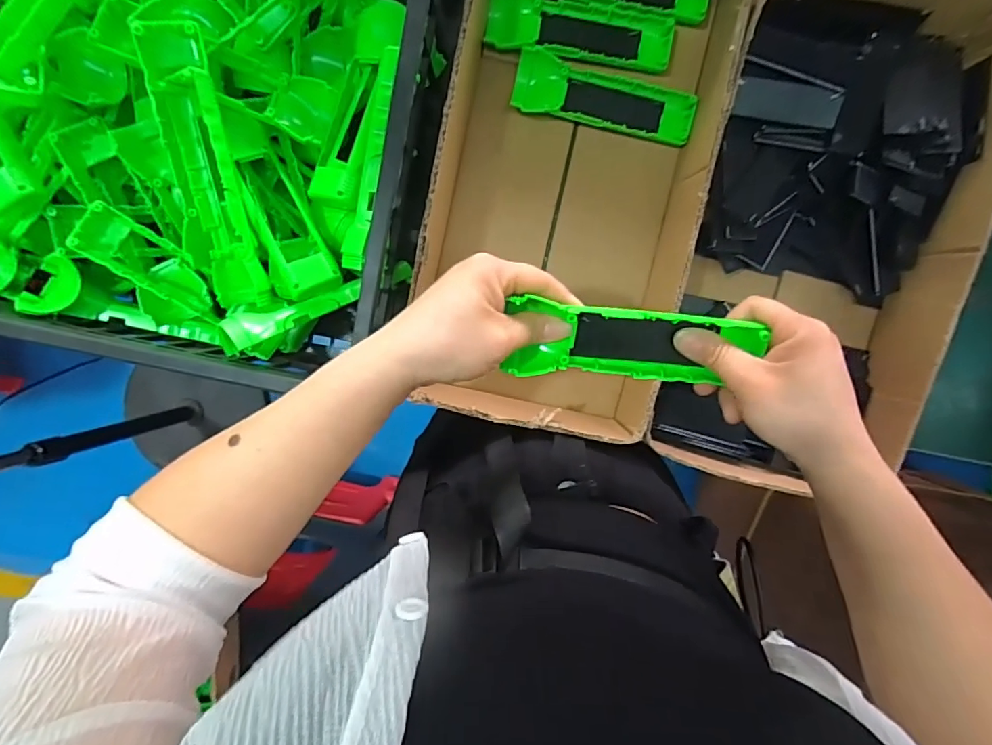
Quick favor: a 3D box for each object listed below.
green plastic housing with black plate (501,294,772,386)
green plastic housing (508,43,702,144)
[{"bbox_3d":[0.083,-0.021,0.312,0.151,0.023,0.049,2,123,-2],"label":"green plastic housing with black plate"},{"bbox_3d":[0.097,-0.243,0.442,0.161,0.016,0.047,13,96,0],"label":"green plastic housing"}]

